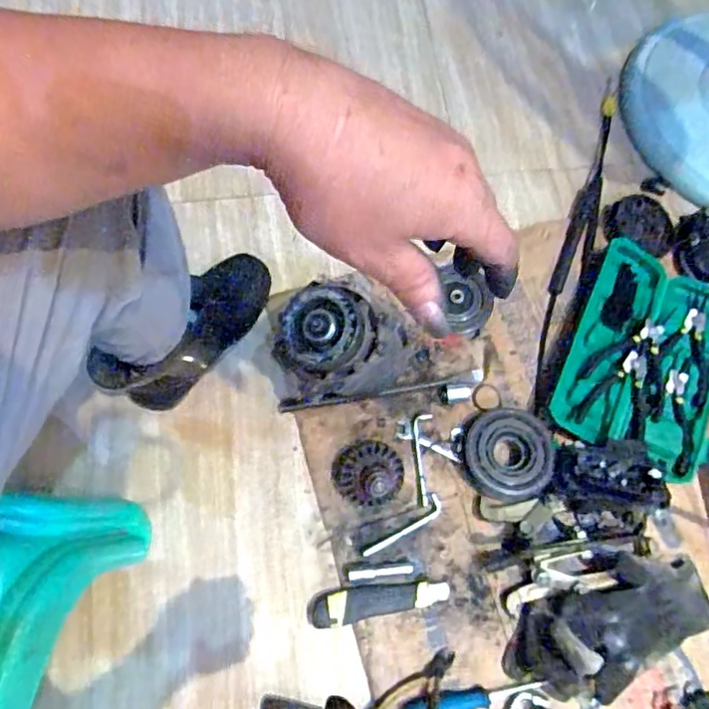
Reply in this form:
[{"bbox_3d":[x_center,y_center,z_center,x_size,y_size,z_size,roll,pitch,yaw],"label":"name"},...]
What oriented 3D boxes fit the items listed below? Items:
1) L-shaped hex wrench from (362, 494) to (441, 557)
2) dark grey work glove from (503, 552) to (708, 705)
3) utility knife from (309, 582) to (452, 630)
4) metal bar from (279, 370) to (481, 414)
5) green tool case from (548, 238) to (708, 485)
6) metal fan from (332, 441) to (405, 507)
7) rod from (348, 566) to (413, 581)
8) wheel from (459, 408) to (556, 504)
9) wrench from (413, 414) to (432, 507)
[{"bbox_3d":[0.062,0.214,0.712,0.113,0.005,0.021,-34,75,-13],"label":"L-shaped hex wrench"},{"bbox_3d":[0.301,0.314,0.669,0.259,0.050,0.128,-26,73,-10],"label":"dark grey work glove"},{"bbox_3d":[0.029,0.289,0.684,0.164,0.012,0.038,-8,71,-5],"label":"utility knife"},{"bbox_3d":[0.037,0.048,0.770,0.272,0.010,0.017,-8,71,-5],"label":"metal bar"},{"bbox_3d":[0.399,0.001,0.792,0.204,0.029,0.292,25,72,7],"label":"green tool case"},{"bbox_3d":[0.017,0.145,0.707,0.085,0.063,0.069,1,71,-2],"label":"metal fan"},{"bbox_3d":[0.031,0.260,0.694,0.076,0.006,0.010,-5,71,-3],"label":"rod"},{"bbox_3d":[0.191,0.124,0.731,0.105,0.044,0.112,1,71,-2],"label":"wheel"},{"bbox_3d":[0.085,0.133,0.744,0.022,0.006,0.115,4,71,0],"label":"wrench"}]

